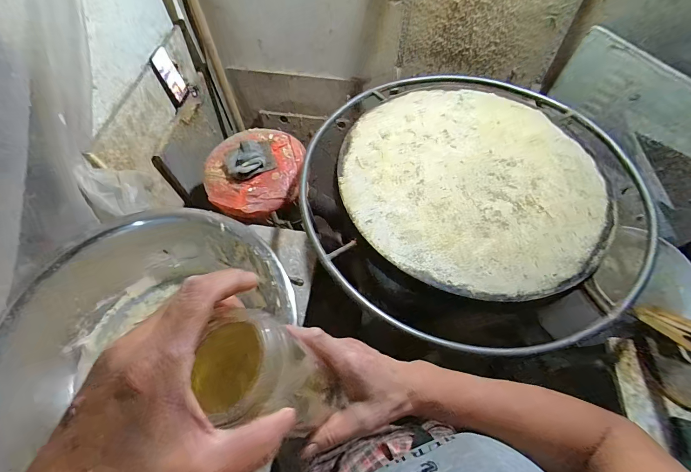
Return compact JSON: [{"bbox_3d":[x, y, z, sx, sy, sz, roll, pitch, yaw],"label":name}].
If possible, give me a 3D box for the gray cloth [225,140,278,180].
[{"bbox_3d":[-0.282,-0.228,0.962,0.142,0.039,0.121,-18,61,-10],"label":"gray cloth"}]

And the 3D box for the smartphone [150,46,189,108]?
[{"bbox_3d":[-0.543,-0.491,1.014,0.006,0.148,0.085,7,53,17],"label":"smartphone"}]

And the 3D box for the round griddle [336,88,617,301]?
[{"bbox_3d":[0.299,-0.144,0.776,0.580,0.021,0.593,0,60,0],"label":"round griddle"}]

